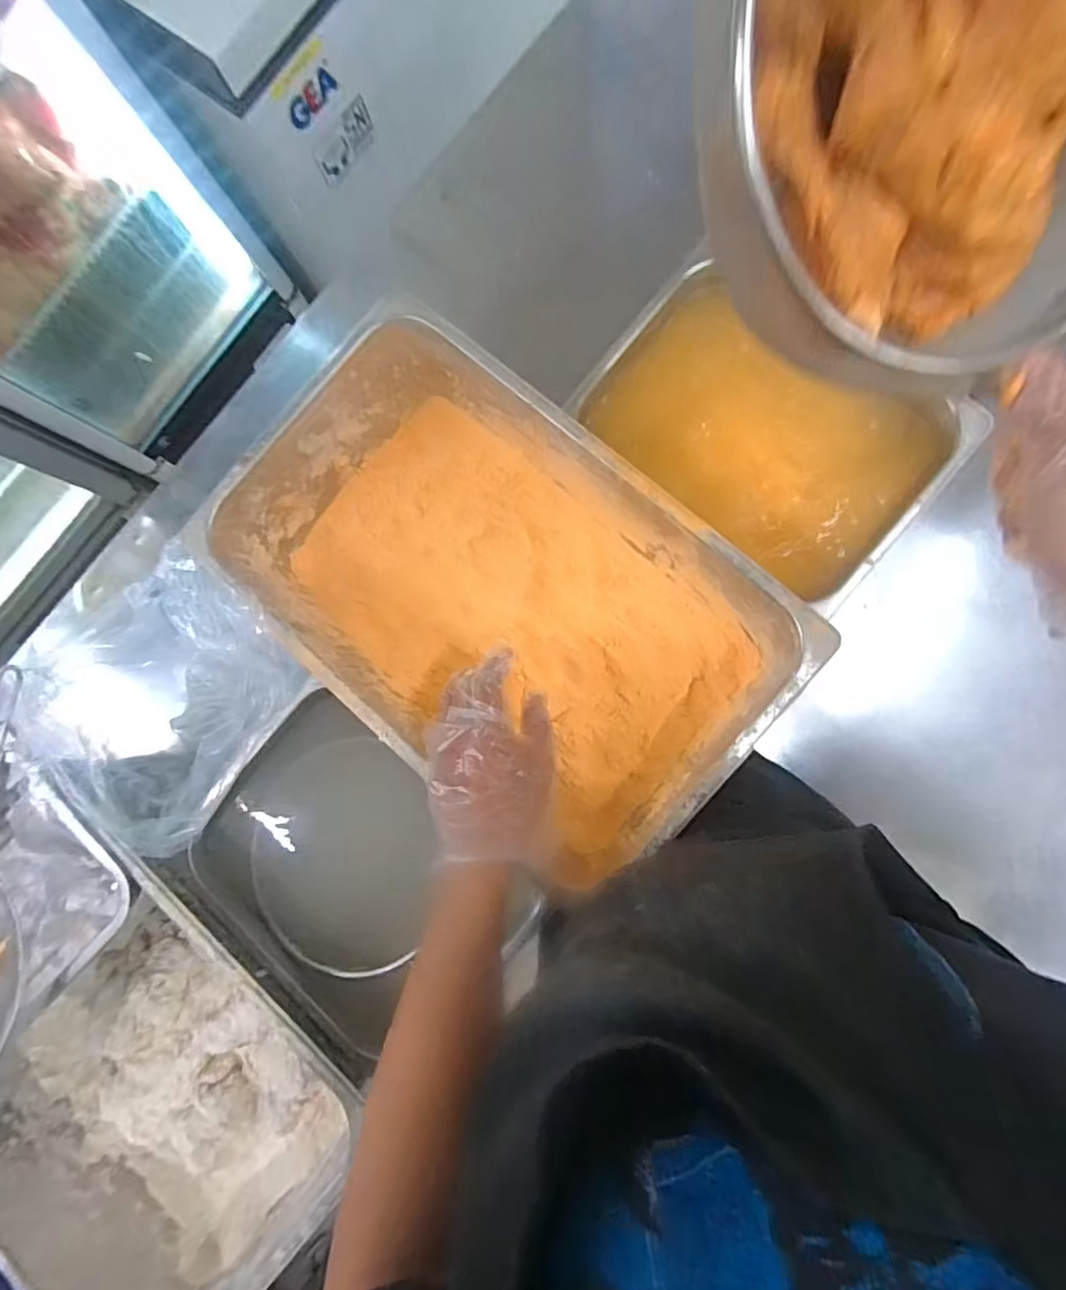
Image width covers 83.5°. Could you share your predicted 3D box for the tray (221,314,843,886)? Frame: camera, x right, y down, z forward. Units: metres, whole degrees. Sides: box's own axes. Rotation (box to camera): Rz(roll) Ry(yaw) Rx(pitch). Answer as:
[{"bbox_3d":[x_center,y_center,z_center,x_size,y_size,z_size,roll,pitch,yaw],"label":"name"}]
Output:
[{"bbox_3d":[-0.031,-0.050,0.602,0.507,0.142,0.320,43,90,9],"label":"tray"}]

